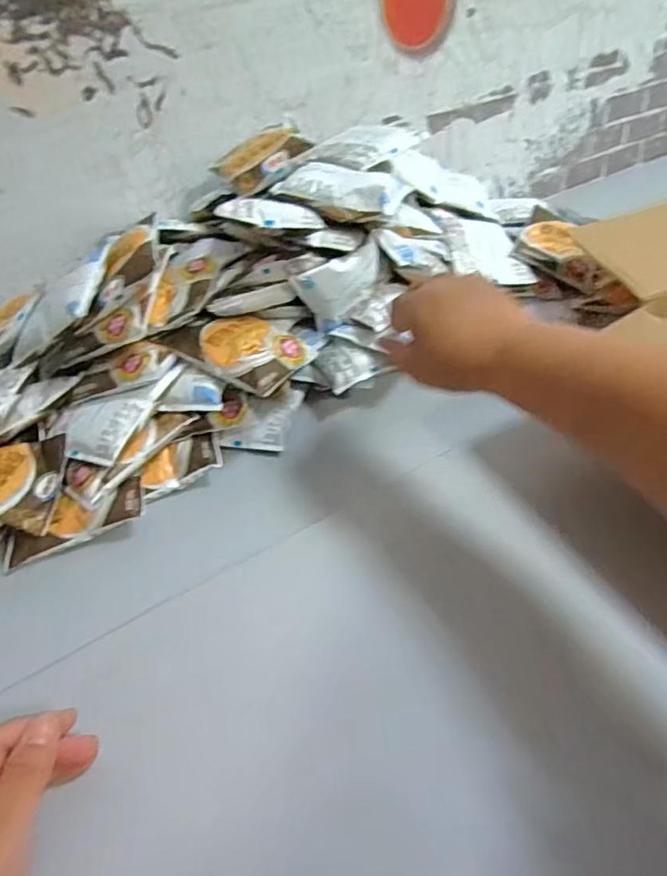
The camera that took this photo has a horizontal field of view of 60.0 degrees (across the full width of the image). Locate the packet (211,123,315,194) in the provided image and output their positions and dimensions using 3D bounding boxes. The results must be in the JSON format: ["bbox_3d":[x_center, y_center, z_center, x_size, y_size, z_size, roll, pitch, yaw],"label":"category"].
[{"bbox_3d":[-0.076,-0.299,0.621,0.091,0.026,0.098,-34,52,-1],"label":"packet"}]

